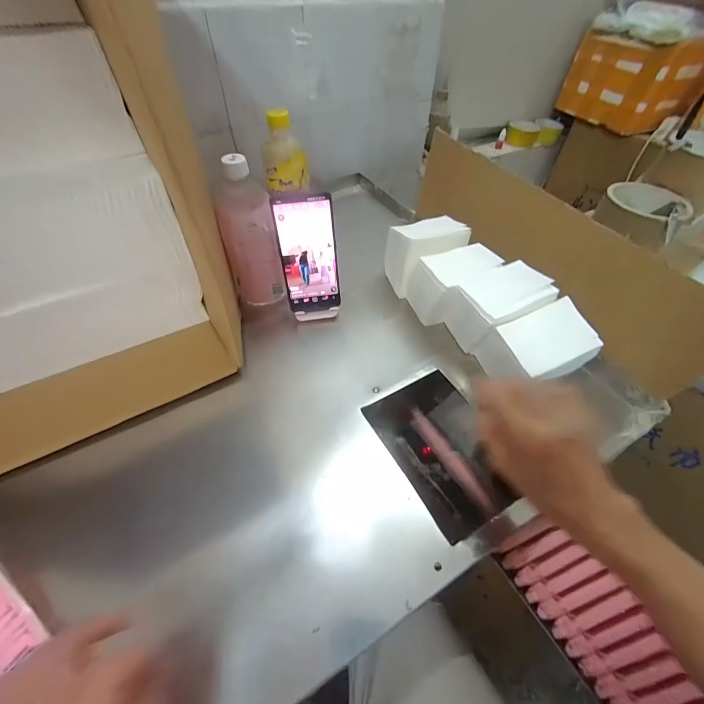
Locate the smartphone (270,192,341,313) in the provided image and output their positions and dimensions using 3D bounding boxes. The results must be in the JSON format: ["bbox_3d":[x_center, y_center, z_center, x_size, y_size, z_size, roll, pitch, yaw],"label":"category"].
[{"bbox_3d":[-0.059,-0.129,0.452,0.076,0.163,0.004,-7,38,-4],"label":"smartphone"}]

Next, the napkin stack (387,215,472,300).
[{"bbox_3d":[0.113,-0.154,0.521,0.097,0.102,0.078,-22,55,-17],"label":"napkin stack"}]

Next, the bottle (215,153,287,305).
[{"bbox_3d":[-0.141,-0.159,0.463,0.077,0.189,0.068,-18,53,-14],"label":"bottle"}]

